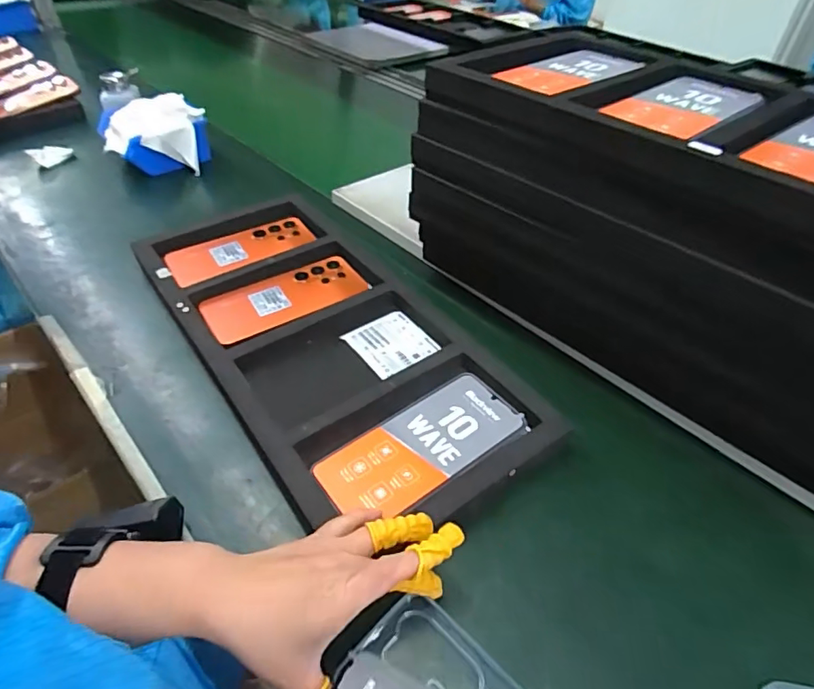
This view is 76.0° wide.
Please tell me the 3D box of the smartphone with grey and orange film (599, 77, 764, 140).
[{"bbox_3d":[0.231,-0.199,0.432,0.148,0.006,0.074,-30,53,-31],"label":"smartphone with grey and orange film"}]

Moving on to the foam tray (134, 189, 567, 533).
[{"bbox_3d":[-0.099,-0.015,0.531,0.206,0.033,0.491,-25,50,-28],"label":"foam tray"}]

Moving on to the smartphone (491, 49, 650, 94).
[{"bbox_3d":[0.158,-0.263,0.498,0.164,0.005,0.068,-29,52,-31],"label":"smartphone"}]

